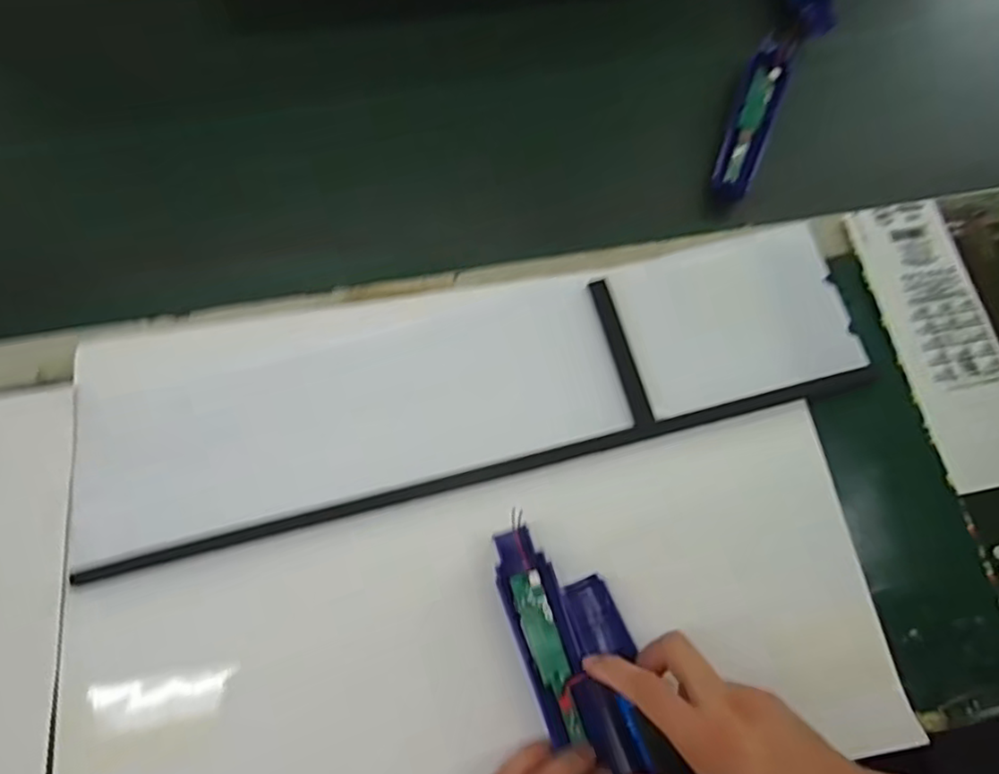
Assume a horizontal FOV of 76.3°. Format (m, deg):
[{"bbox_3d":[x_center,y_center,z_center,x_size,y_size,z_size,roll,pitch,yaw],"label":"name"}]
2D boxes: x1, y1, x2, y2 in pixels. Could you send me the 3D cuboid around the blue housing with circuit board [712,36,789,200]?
[{"bbox_3d":[0.224,-0.240,0.563,0.035,0.018,0.172,21,71,6],"label":"blue housing with circuit board"}]

